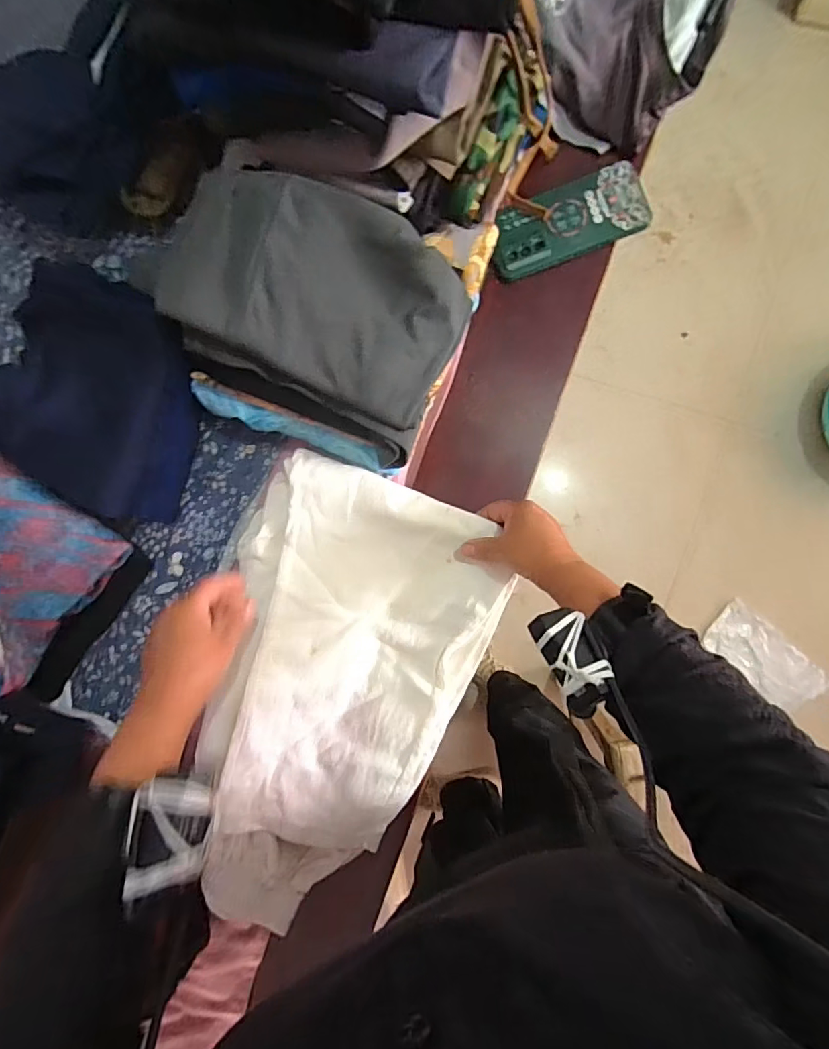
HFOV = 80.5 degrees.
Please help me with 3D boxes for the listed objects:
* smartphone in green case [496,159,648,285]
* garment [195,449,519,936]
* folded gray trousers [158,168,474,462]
[{"bbox_3d":[0.162,-0.323,0.519,0.162,0.017,0.076,-18,84,6],"label":"smartphone in green case"},{"bbox_3d":[-0.089,0.154,0.493,0.271,0.080,0.411,23,90,9],"label":"garment"},{"bbox_3d":[-0.090,-0.199,0.441,0.261,0.075,0.173,28,91,7],"label":"folded gray trousers"}]

